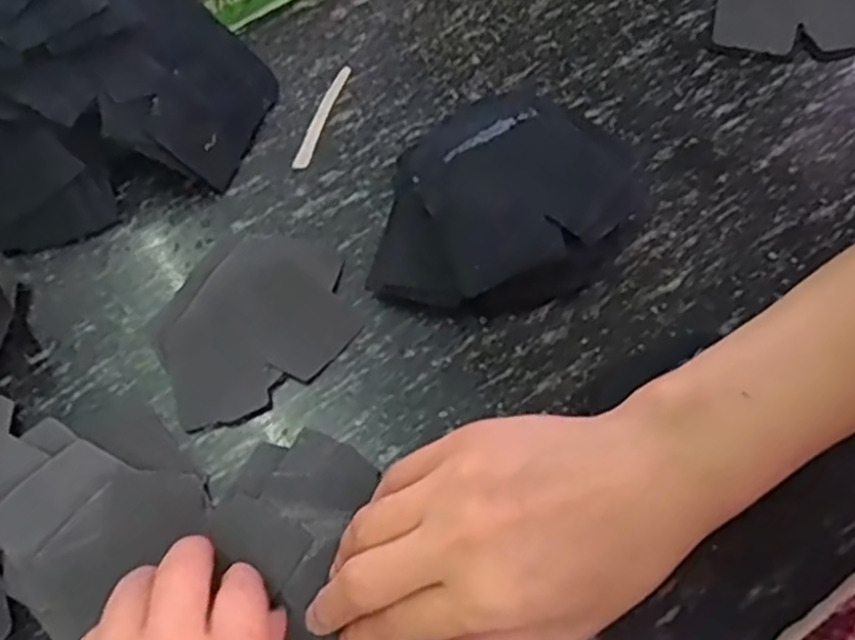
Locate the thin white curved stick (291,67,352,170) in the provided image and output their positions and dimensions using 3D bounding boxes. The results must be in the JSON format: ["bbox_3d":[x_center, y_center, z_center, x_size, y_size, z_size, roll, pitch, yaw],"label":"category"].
[{"bbox_3d":[-0.055,-0.108,0.401,0.009,0.004,0.067,16,69,8],"label":"thin white curved stick"}]

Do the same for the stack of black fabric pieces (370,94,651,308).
[{"bbox_3d":[0.038,-0.056,0.356,0.094,0.033,0.130,32,71,14],"label":"stack of black fabric pieces"}]

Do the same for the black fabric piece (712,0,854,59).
[{"bbox_3d":[0.201,-0.170,0.413,0.091,0.012,0.057,0,67,1],"label":"black fabric piece"}]

